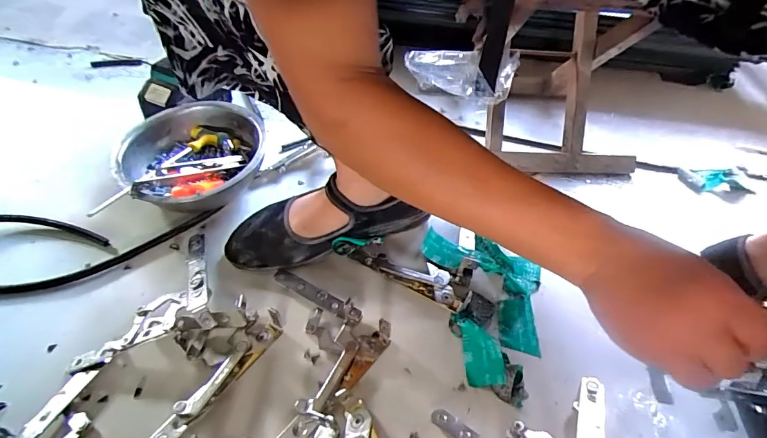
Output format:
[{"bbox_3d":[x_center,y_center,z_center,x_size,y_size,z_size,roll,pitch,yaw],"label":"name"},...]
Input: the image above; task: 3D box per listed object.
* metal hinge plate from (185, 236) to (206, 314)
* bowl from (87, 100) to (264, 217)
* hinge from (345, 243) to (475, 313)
[{"bbox_3d":[-0.200,0.053,0.446,0.020,0.011,0.139,-14,31,-17],"label":"metal hinge plate"},{"bbox_3d":[-0.245,-0.073,0.547,0.166,0.067,0.180,3,48,-3],"label":"bowl"},{"bbox_3d":[0.031,0.055,0.477,0.140,0.027,0.049,19,49,10],"label":"hinge"}]

